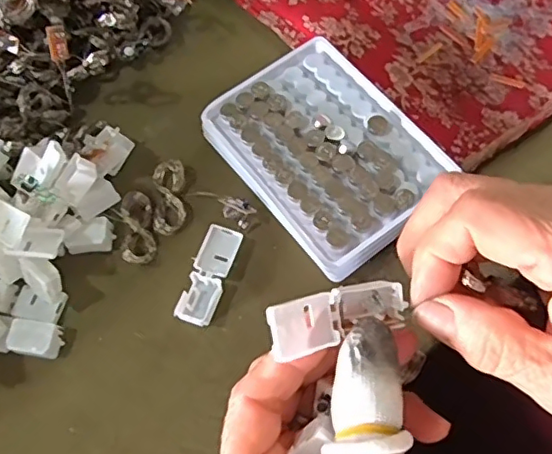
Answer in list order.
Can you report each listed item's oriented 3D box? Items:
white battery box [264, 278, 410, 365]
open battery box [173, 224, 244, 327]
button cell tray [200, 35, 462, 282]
[{"bbox_3d":[0.022,0.032,0.208,0.054,0.011,0.018,-12,62,-25],"label":"white battery box"},{"bbox_3d":[-0.037,0.027,0.320,0.019,0.012,0.055,17,67,12],"label":"open battery box"},{"bbox_3d":[0.029,-0.046,0.335,0.095,0.019,0.133,-34,67,-13],"label":"button cell tray"}]

